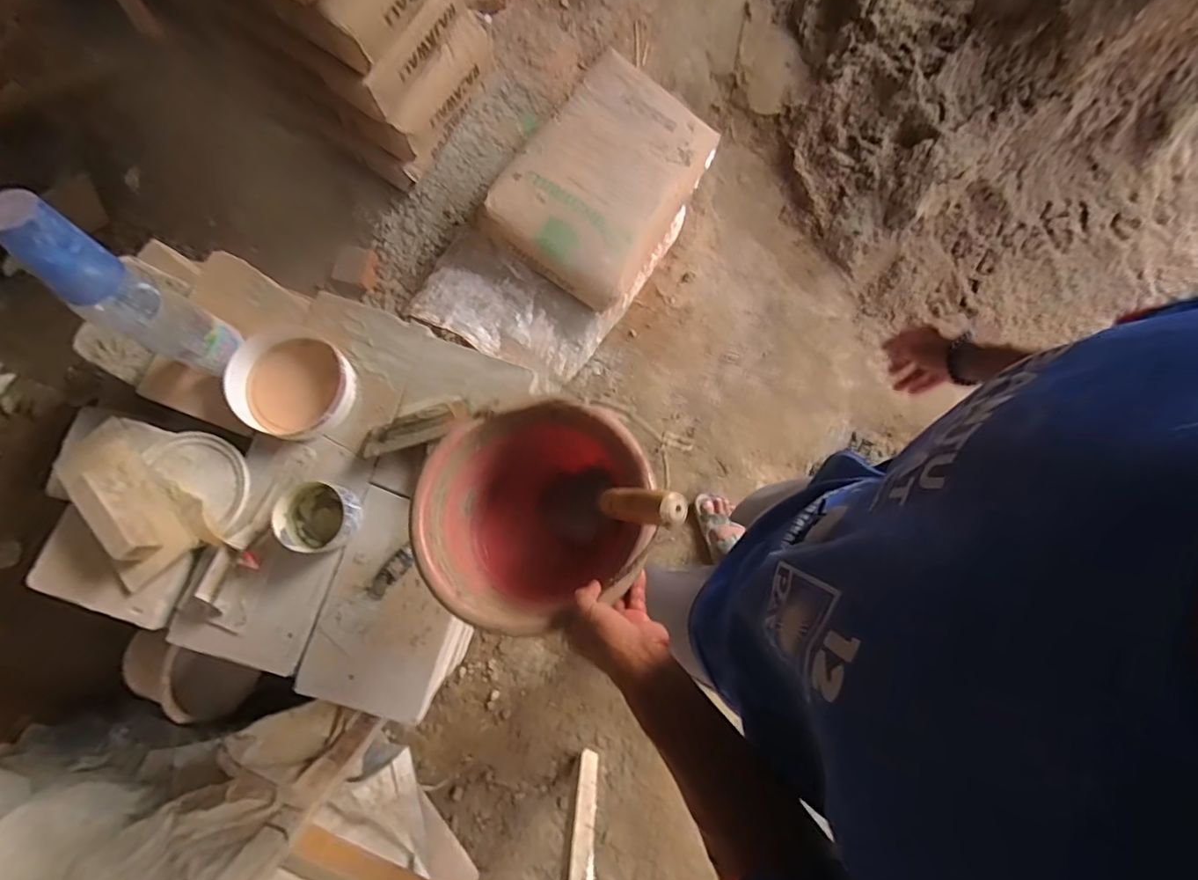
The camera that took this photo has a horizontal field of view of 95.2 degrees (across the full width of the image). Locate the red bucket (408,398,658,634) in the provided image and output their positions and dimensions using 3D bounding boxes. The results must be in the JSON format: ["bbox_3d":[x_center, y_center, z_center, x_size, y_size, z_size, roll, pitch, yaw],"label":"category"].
[{"bbox_3d":[-0.070,0.083,0.640,0.250,0.212,0.223,-27,79,-6],"label":"red bucket"}]

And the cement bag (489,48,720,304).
[{"bbox_3d":[0.024,-0.652,1.325,0.374,0.112,0.593,30,78,4],"label":"cement bag"}]

